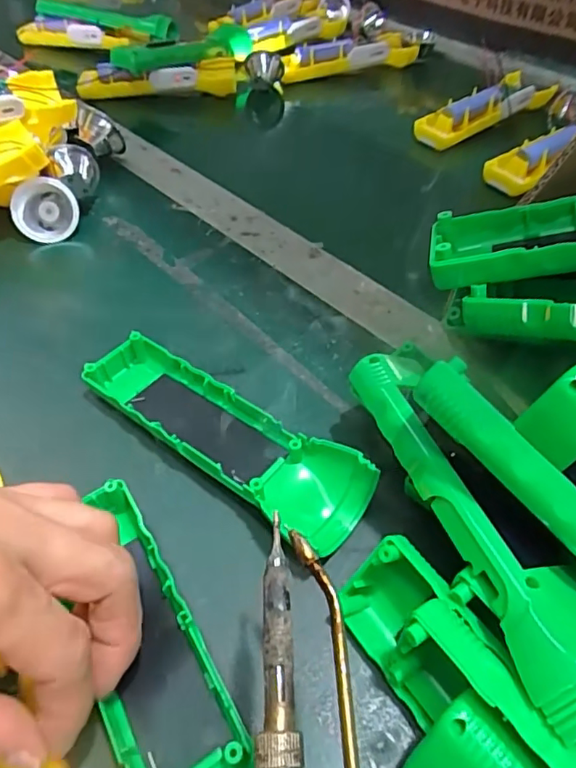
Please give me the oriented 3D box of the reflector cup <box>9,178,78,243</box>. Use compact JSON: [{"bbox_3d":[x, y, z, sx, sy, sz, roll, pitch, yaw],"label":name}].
[{"bbox_3d":[-0.182,-0.130,0.413,0.045,0.045,0.031,-7,20,-15],"label":"reflector cup"}]

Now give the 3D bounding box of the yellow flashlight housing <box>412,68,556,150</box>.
[{"bbox_3d":[0.199,-0.277,0.555,0.156,0.034,0.047,-29,55,-23],"label":"yellow flashlight housing"}]

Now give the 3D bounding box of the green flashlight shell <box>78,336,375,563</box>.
[{"bbox_3d":[-0.036,0.024,0.281,0.162,0.024,0.045,31,56,24],"label":"green flashlight shell"}]

